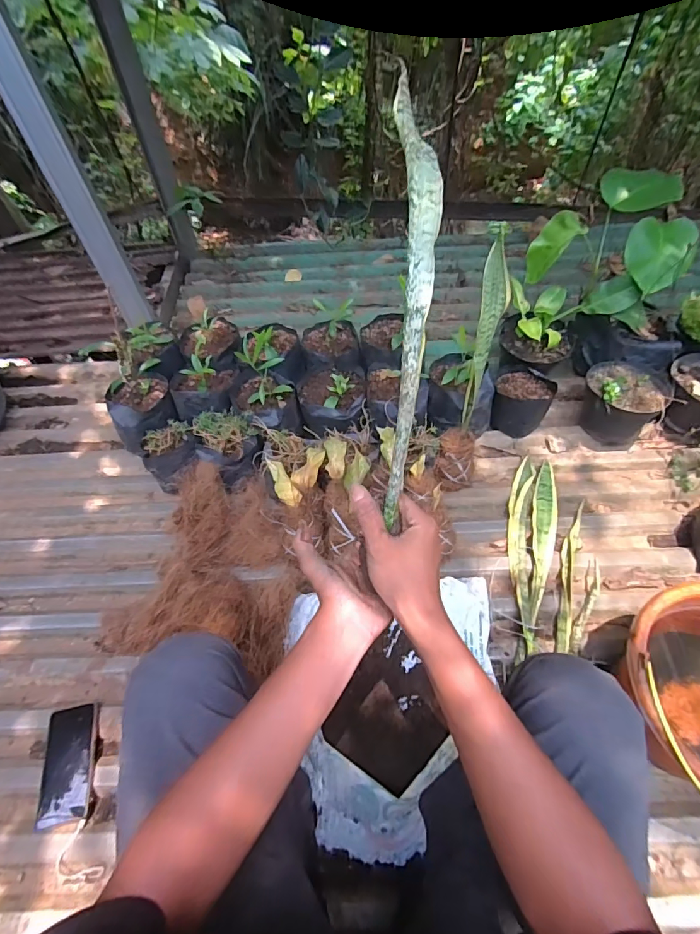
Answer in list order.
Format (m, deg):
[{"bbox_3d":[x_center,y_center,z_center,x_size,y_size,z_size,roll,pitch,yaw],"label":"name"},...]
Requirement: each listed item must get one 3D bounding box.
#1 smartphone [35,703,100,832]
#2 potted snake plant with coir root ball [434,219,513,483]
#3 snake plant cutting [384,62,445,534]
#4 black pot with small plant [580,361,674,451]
[{"bbox_3d":[-0.448,0.473,0.702,0.075,0.012,0.160,-5,54,-11],"label":"smartphone"},{"bbox_3d":[0.227,-0.137,0.819,0.073,0.467,0.153,14,57,11],"label":"potted snake plant with coir root ball"},{"bbox_3d":[0.051,-0.136,0.375,0.040,0.041,0.379,4,97,6],"label":"snake plant cutting"},{"bbox_3d":[0.616,-0.150,1.007,0.161,0.139,0.158,0,58,0],"label":"black pot with small plant"}]

